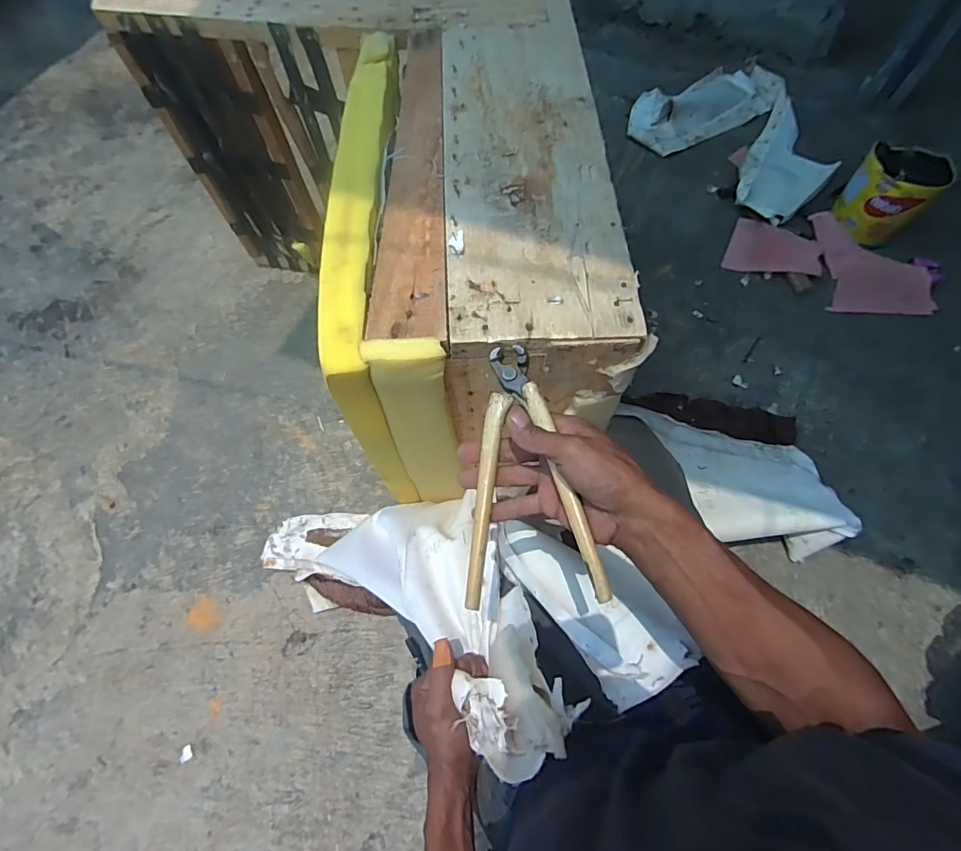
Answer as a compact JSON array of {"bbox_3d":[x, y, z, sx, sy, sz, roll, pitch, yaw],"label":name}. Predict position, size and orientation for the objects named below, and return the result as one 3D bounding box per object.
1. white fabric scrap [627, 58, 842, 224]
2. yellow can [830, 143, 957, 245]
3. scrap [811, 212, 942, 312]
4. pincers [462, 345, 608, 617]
[{"bbox_3d":[0.681,-0.758,1.261,0.445,0.058,0.503,-36,72,-14],"label":"white fabric scrap"},{"bbox_3d":[0.889,-0.512,1.082,0.164,0.145,0.160,-39,73,-15],"label":"yellow can"},{"bbox_3d":[0.862,-0.368,1.088,0.200,0.032,0.267,5,67,2],"label":"scrap"},{"bbox_3d":[0.035,0.034,0.407,0.101,0.034,0.211,-4,73,-1],"label":"pincers"}]

